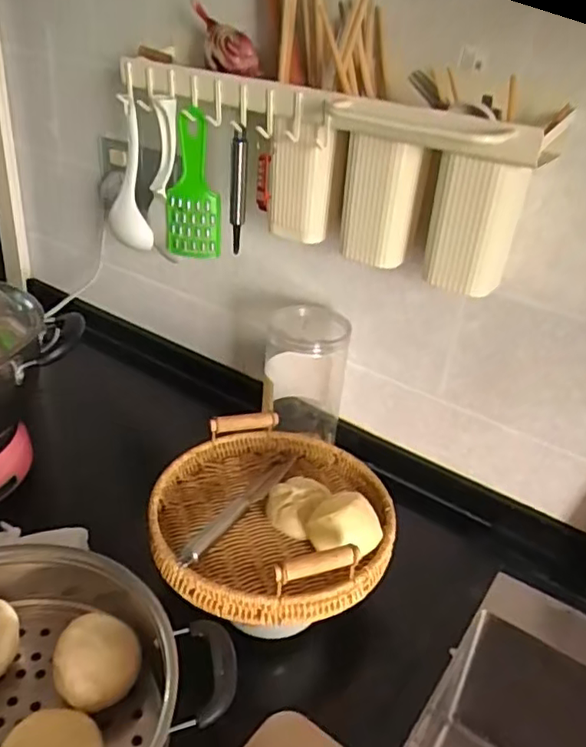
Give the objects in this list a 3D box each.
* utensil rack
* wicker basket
[{"bbox_3d":[0.008,-0.217,0.647,0.475,0.157,0.077,24,35,28],"label":"utensil rack"},{"bbox_3d":[-0.018,0.124,0.593,0.224,0.064,0.227,4,31,-3],"label":"wicker basket"}]

